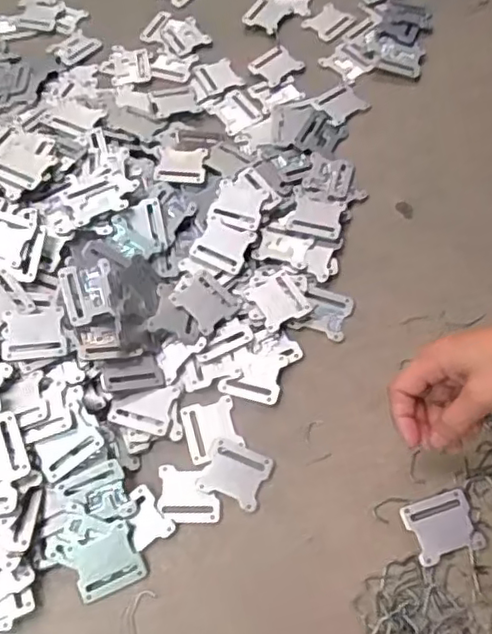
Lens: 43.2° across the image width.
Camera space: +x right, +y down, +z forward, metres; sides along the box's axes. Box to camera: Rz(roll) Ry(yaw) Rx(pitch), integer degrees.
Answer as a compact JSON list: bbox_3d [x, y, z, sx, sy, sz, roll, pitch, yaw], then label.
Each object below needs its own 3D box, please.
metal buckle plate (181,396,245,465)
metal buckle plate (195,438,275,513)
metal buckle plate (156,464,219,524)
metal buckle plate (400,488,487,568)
[{"bbox_3d":[-0.027,0.089,0.497,0.042,0.005,0.046,-15,63,-5],"label":"metal buckle plate"},{"bbox_3d":[-0.009,0.120,0.479,0.050,0.004,0.044,19,66,12],"label":"metal buckle plate"},{"bbox_3d":[-0.044,0.135,0.475,0.046,0.004,0.042,-1,63,2],"label":"metal buckle plate"},{"bbox_3d":[0.142,0.152,0.451,0.049,0.008,0.043,-15,63,-5],"label":"metal buckle plate"}]

